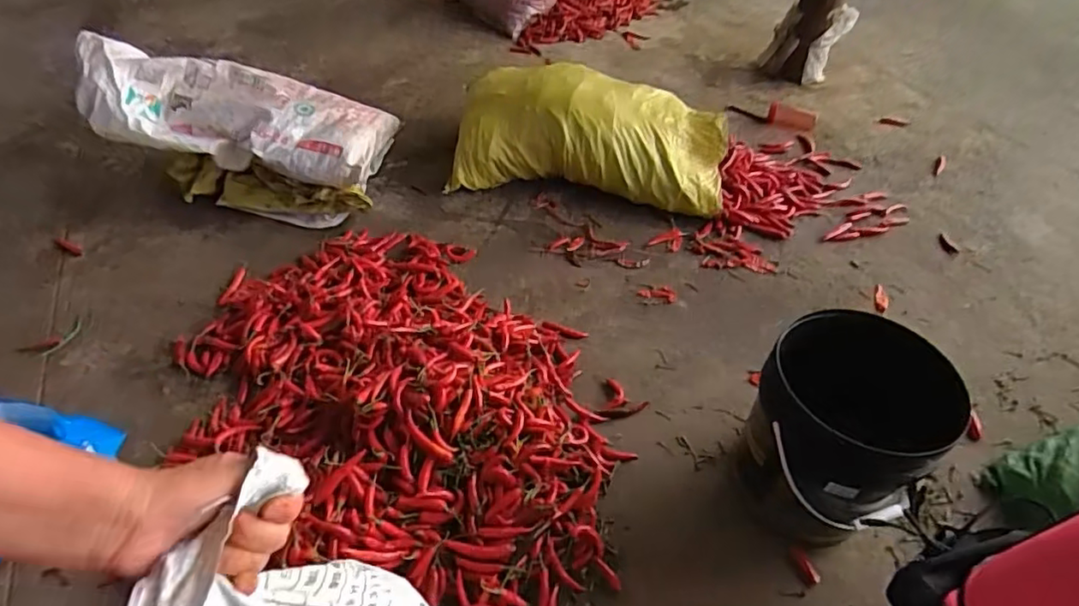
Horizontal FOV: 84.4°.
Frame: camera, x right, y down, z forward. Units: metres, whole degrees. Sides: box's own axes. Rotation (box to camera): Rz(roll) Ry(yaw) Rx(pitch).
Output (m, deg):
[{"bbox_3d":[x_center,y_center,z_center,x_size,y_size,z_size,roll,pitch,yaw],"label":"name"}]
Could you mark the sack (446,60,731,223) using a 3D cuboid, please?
[{"bbox_3d":[0.120,-0.536,1.902,0.770,0.316,0.361,7,47,5],"label":"sack"}]

